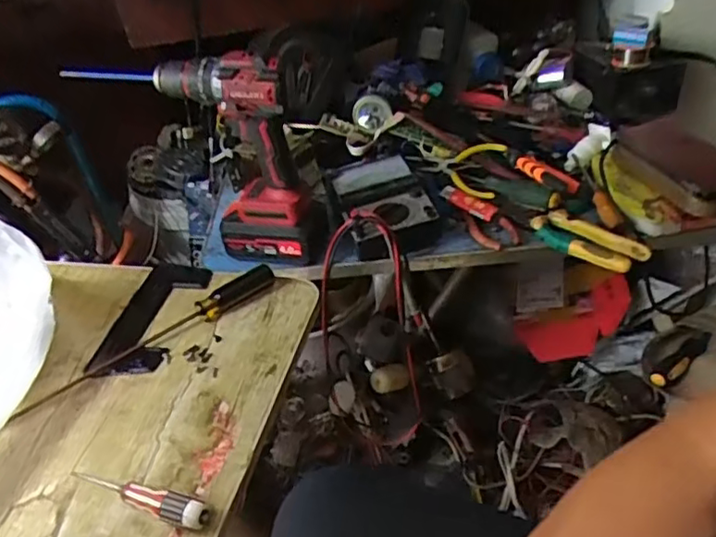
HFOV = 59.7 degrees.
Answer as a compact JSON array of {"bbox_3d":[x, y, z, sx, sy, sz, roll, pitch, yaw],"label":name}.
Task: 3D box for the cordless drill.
[{"bbox_3d":[-0.155,-0.127,0.742,0.191,0.238,0.063,4,40,13],"label":"cordless drill"}]

